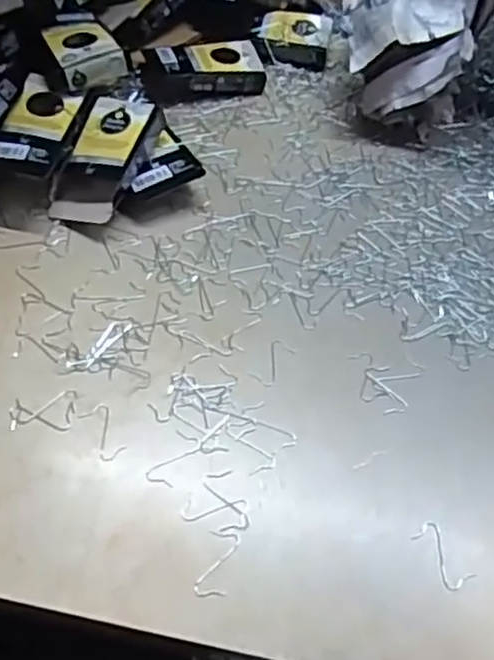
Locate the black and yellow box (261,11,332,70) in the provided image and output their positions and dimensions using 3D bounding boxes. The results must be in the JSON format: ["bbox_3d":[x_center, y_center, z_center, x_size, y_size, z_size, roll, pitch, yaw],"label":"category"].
[{"bbox_3d":[0.044,-0.266,0.641,0.061,0.023,0.055,7,53,1],"label":"black and yellow box"}]

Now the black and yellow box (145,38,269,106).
[{"bbox_3d":[-0.036,-0.225,0.601,0.097,0.021,0.047,-9,54,-11],"label":"black and yellow box"}]

